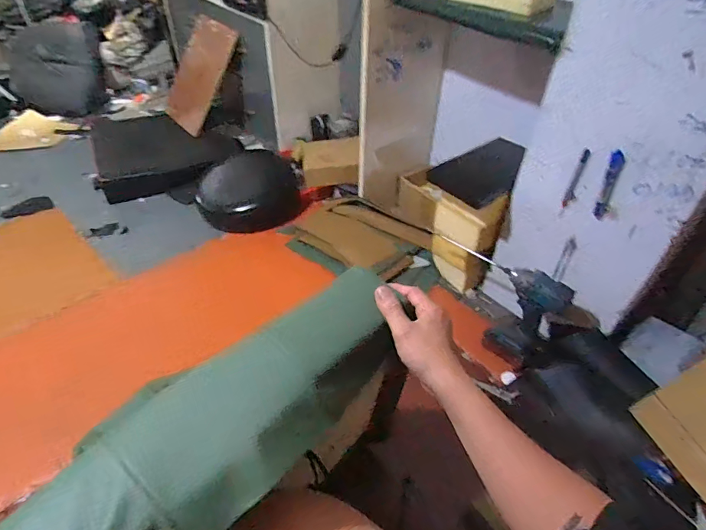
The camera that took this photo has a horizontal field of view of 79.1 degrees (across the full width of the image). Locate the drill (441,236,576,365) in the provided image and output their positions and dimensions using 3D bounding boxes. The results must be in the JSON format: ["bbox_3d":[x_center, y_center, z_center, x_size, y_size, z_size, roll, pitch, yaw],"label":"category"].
[{"bbox_3d":[0.341,0.080,1.016,0.283,0.238,0.093,32,50,28],"label":"drill"}]

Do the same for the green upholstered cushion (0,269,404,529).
[{"bbox_3d":[-0.119,0.172,0.409,0.161,0.066,0.441,33,52,29],"label":"green upholstered cushion"}]

